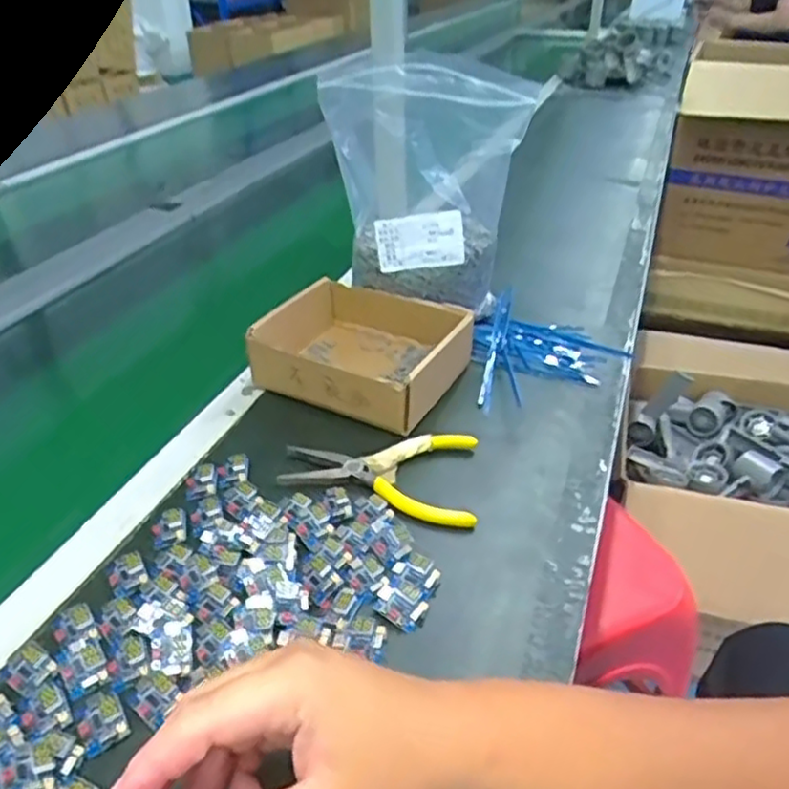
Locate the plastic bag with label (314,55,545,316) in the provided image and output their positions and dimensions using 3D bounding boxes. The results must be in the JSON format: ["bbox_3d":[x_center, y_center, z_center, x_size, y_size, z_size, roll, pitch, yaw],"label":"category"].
[{"bbox_3d":[0.029,-0.198,0.641,0.161,0.207,0.103,19,39,26],"label":"plastic bag with label"}]

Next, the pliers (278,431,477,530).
[{"bbox_3d":[-0.010,0.054,0.522,0.147,0.010,0.090,8,35,8],"label":"pliers"}]

